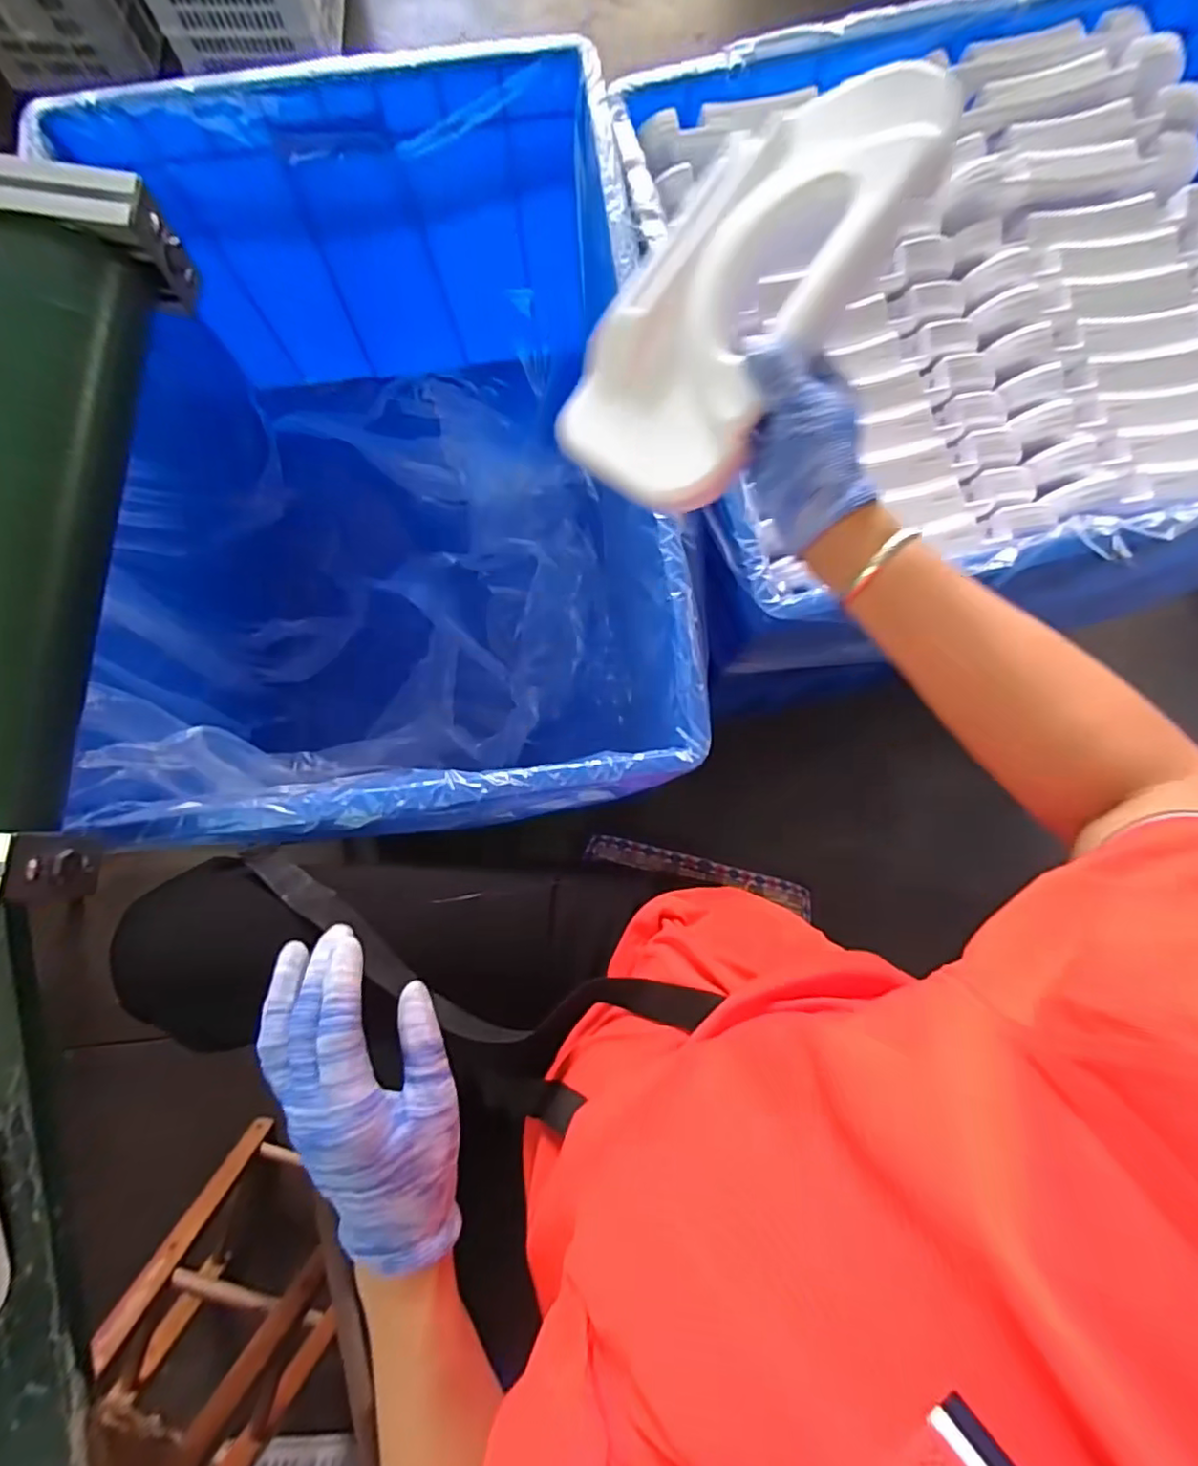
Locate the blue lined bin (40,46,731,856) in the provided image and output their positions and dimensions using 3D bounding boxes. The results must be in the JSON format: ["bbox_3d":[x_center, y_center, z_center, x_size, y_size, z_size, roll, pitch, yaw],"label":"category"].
[{"bbox_3d":[-0.220,-0.255,0.725,0.520,0.409,0.731,-9,81,-1],"label":"blue lined bin"}]

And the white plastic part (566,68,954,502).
[{"bbox_3d":[0.086,-0.264,0.364,0.125,0.036,0.263,42,104,6],"label":"white plastic part"}]

